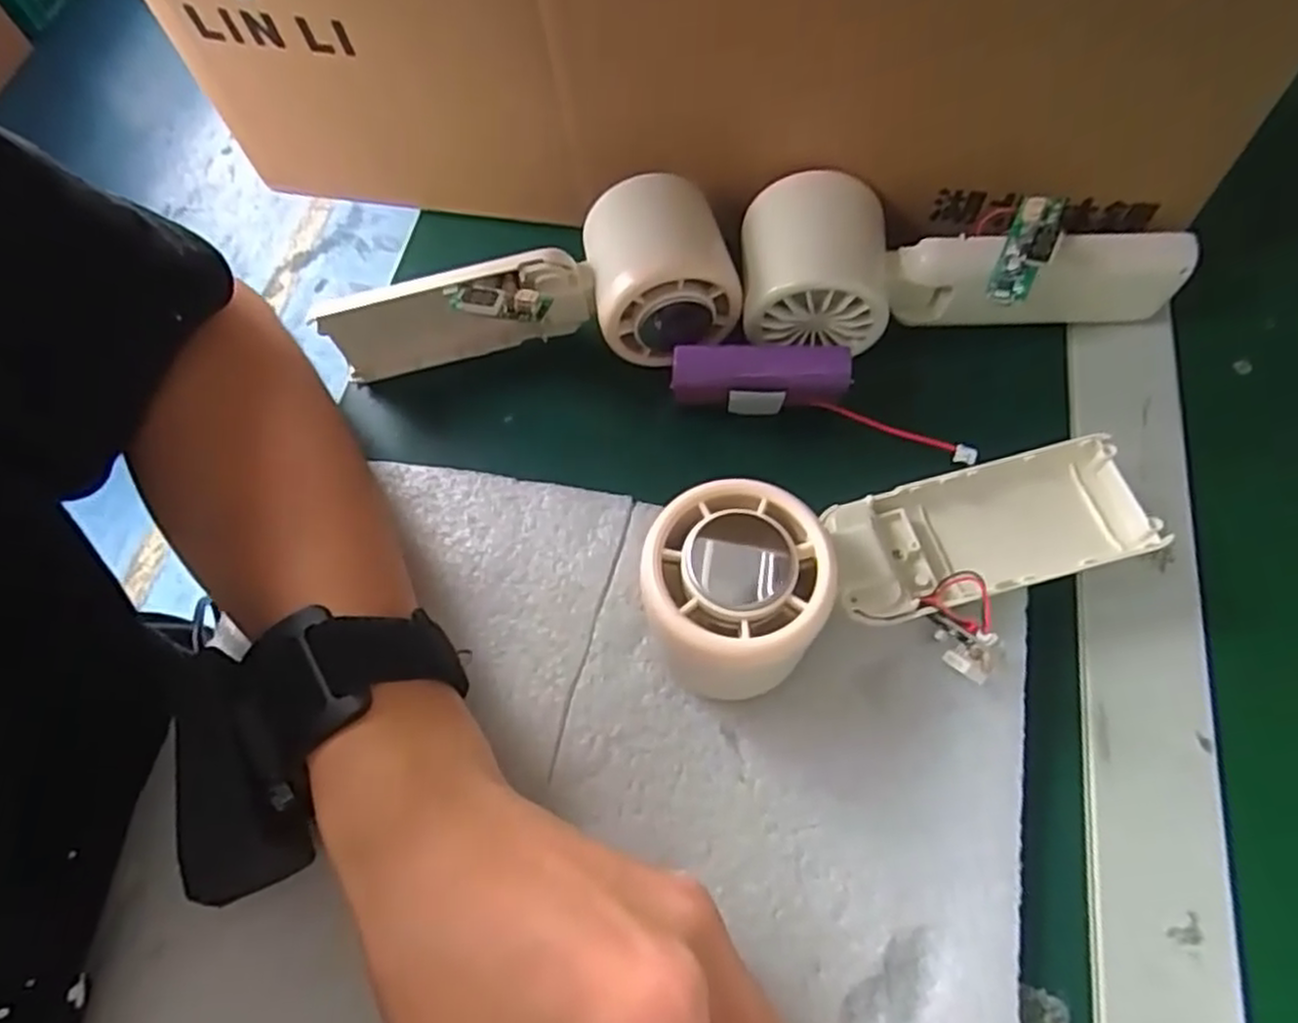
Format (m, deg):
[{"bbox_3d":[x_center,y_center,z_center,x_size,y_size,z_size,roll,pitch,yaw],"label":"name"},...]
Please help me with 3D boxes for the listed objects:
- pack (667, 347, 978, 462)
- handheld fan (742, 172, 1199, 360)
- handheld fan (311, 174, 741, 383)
[{"bbox_3d":[0.066,-0.044,0.292,0.114,0.029,0.023,13,66,8],"label":"pack"},{"bbox_3d":[0.120,-0.094,0.296,0.167,0.051,0.057,3,65,4],"label":"handheld fan"},{"bbox_3d":[-0.049,-0.086,0.303,0.163,0.052,0.057,-10,65,-2],"label":"handheld fan"}]

